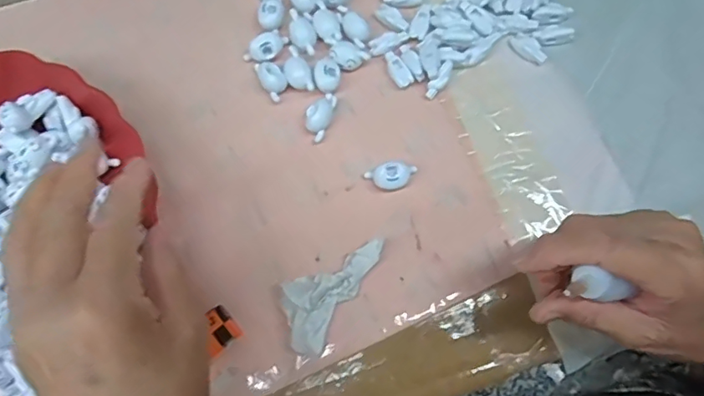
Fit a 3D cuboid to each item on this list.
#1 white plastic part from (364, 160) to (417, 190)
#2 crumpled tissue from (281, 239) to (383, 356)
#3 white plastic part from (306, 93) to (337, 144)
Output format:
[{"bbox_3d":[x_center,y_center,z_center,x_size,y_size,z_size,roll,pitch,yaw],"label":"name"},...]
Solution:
[{"bbox_3d":[0.026,-0.014,0.332,0.033,0.016,0.017,-6,78,-2],"label":"white plastic part"},{"bbox_3d":[-0.017,0.055,0.312,0.038,0.019,0.079,32,79,6],"label":"crumpled tissue"},{"bbox_3d":[-0.021,-0.057,0.345,0.016,0.009,0.034,26,79,5],"label":"white plastic part"}]

